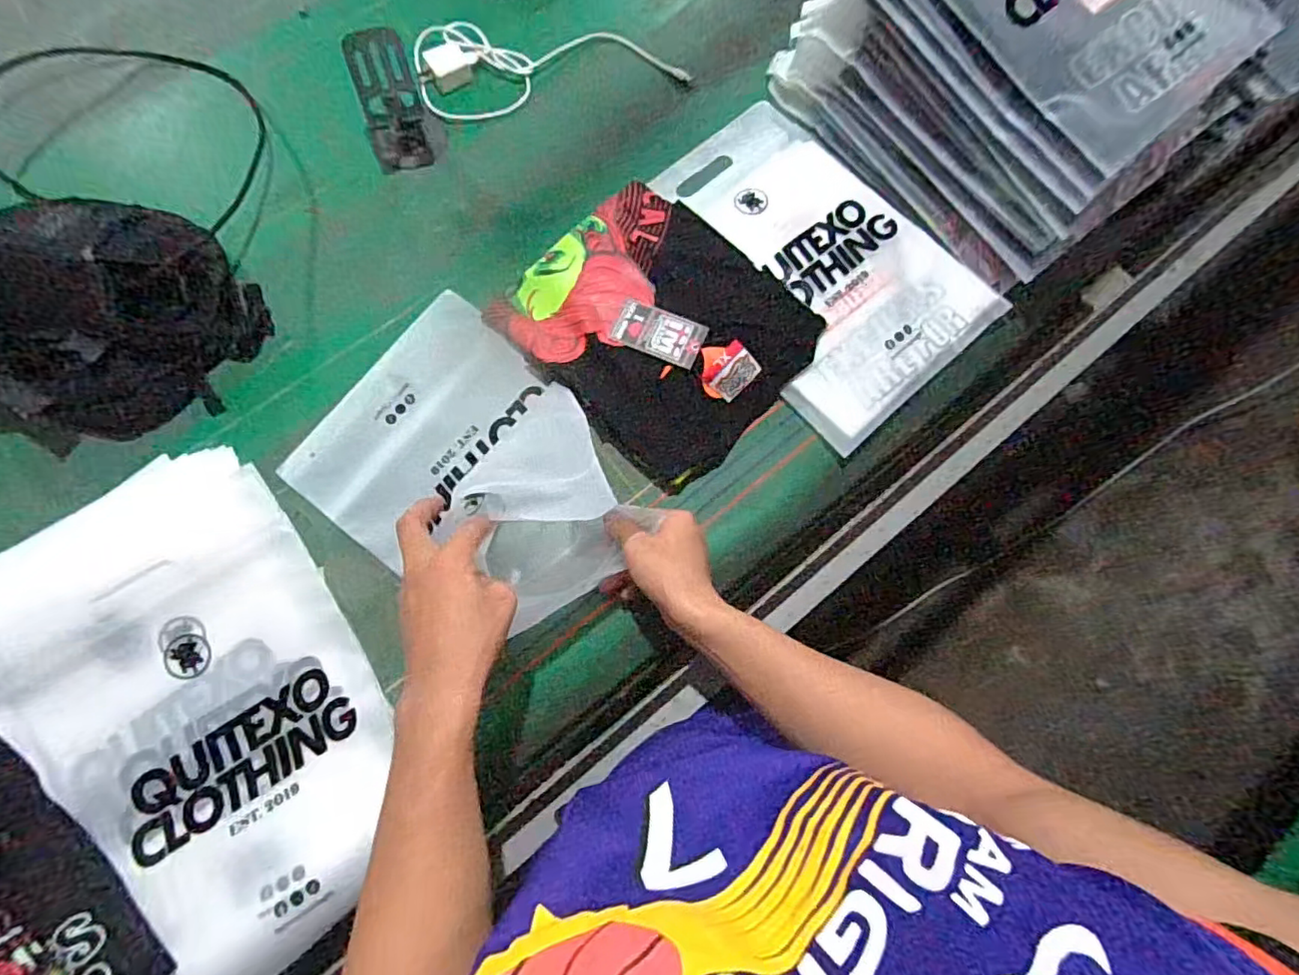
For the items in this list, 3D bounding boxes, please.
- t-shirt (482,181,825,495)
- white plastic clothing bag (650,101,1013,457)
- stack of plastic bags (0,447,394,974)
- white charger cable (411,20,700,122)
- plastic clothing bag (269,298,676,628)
[{"bbox_3d":[0.008,-0.166,0.605,0.232,0.031,0.278,-43,78,-9],"label":"t-shirt"},{"bbox_3d":[0.162,-0.242,0.630,0.236,0.017,0.363,-40,78,-9],"label":"white plastic clothing bag"},{"bbox_3d":[-0.373,0.190,0.488,0.299,0.078,0.397,-37,77,-8],"label":"stack of plastic bags"},{"bbox_3d":[-0.114,-0.496,0.692,0.302,0.026,0.127,-12,75,-2],"label":"white charger cable"},{"bbox_3d":[-0.164,-0.031,0.532,0.323,0.116,0.236,37,79,10],"label":"plastic clothing bag"}]

